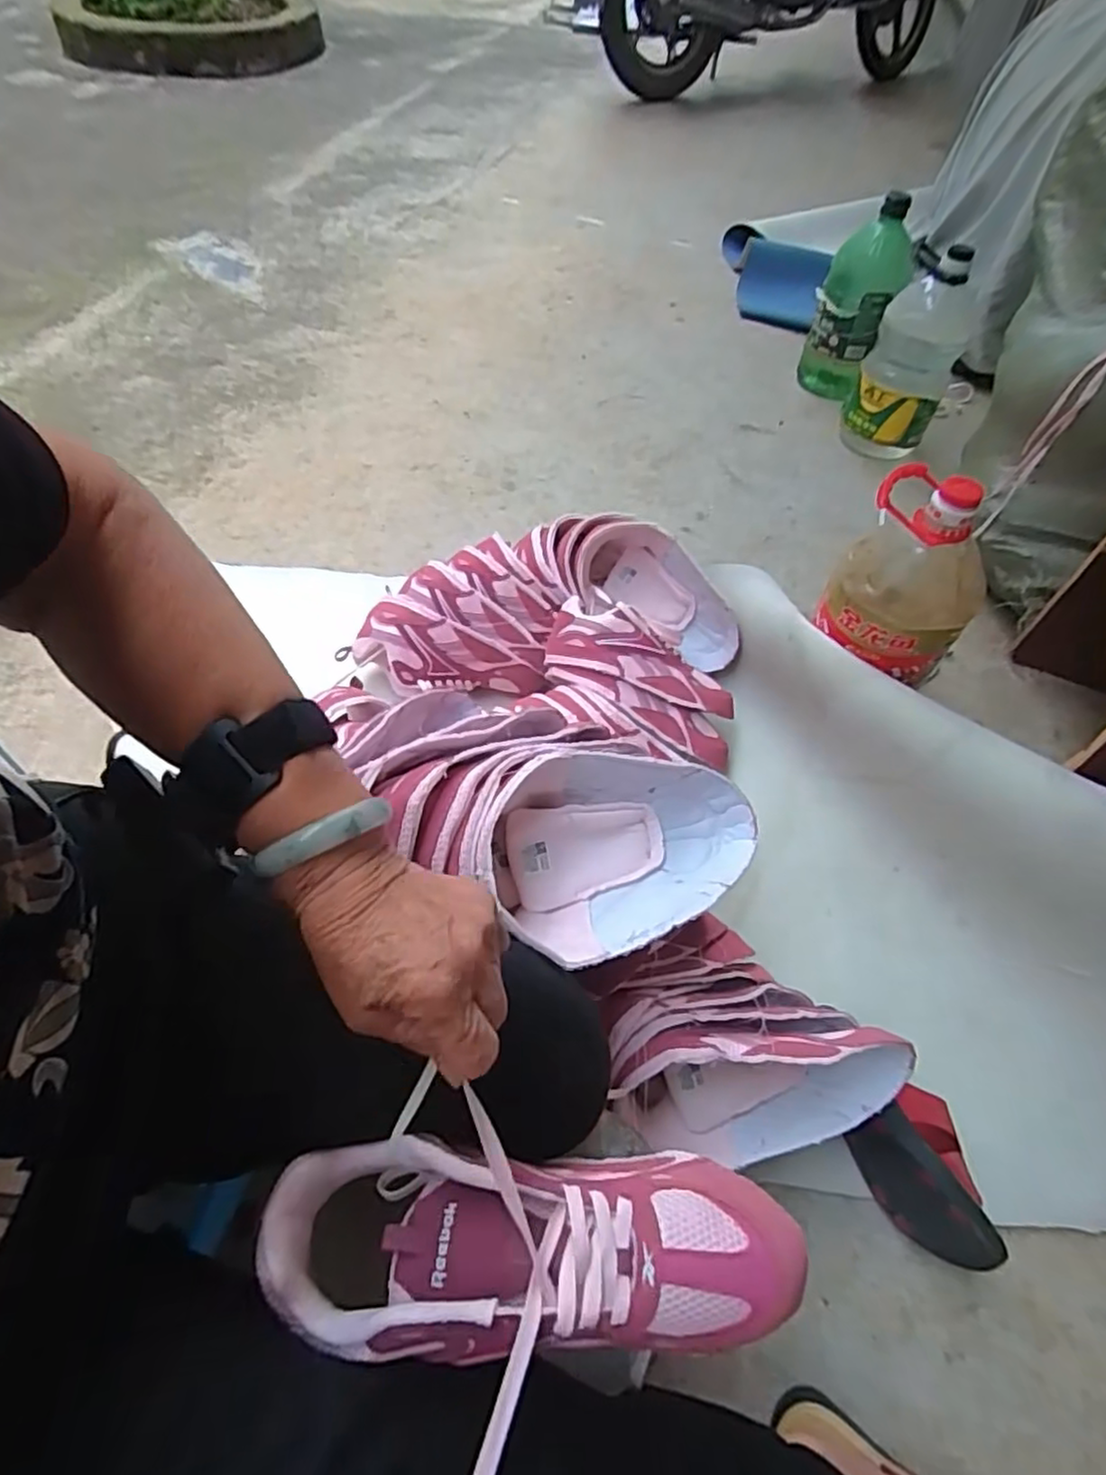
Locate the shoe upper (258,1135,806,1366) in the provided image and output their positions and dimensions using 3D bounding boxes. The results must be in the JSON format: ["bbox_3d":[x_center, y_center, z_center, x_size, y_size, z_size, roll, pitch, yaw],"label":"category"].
[{"bbox_3d":[-0.007,0.249,0.332,0.252,0.097,0.083,1,55,0],"label":"shoe upper"}]

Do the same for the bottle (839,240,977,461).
[{"bbox_3d":[0.701,-0.737,1.331,0.163,0.319,0.172,24,56,10],"label":"bottle"}]

